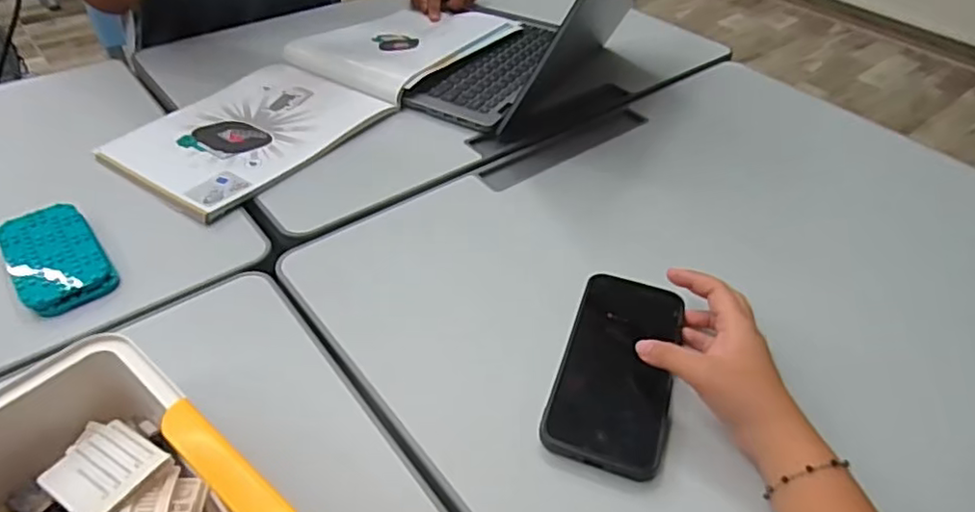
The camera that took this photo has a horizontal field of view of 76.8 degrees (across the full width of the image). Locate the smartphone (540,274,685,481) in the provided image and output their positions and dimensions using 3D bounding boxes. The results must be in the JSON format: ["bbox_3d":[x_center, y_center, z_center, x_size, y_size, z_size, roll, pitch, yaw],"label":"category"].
[{"bbox_3d":[0.098,0.081,0.463,0.082,0.009,0.171,13,45,11],"label":"smartphone"}]

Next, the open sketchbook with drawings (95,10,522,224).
[{"bbox_3d":[-0.180,-0.222,0.759,0.189,0.021,0.532,26,47,24],"label":"open sketchbook with drawings"}]

